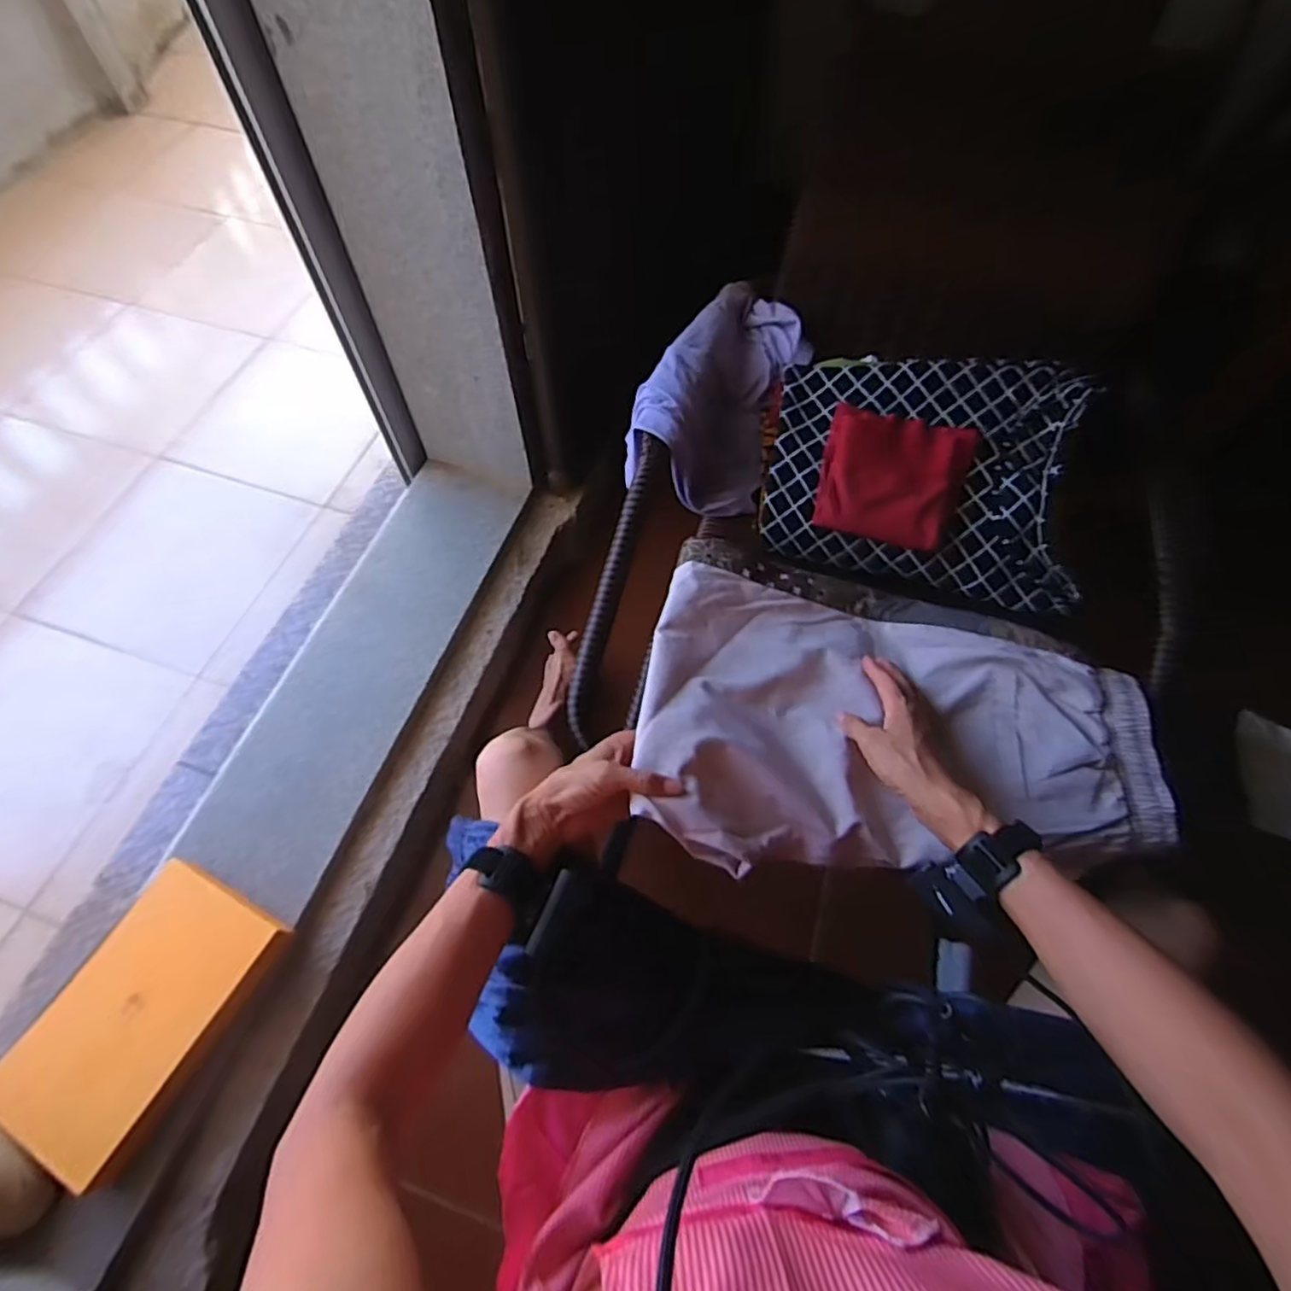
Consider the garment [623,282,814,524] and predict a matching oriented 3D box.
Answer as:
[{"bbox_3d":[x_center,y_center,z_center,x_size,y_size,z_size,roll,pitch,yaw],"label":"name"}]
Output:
[{"bbox_3d":[0.101,-0.322,0.844,0.159,0.105,0.329,19,63,8],"label":"garment"}]

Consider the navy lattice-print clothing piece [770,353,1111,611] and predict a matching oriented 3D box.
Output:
[{"bbox_3d":[0.303,-0.190,0.736,0.328,0.049,0.265,9,85,10],"label":"navy lattice-print clothing piece"}]

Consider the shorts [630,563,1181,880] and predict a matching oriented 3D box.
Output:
[{"bbox_3d":[0.223,0.083,0.605,0.446,0.067,0.272,11,62,4],"label":"shorts"}]

